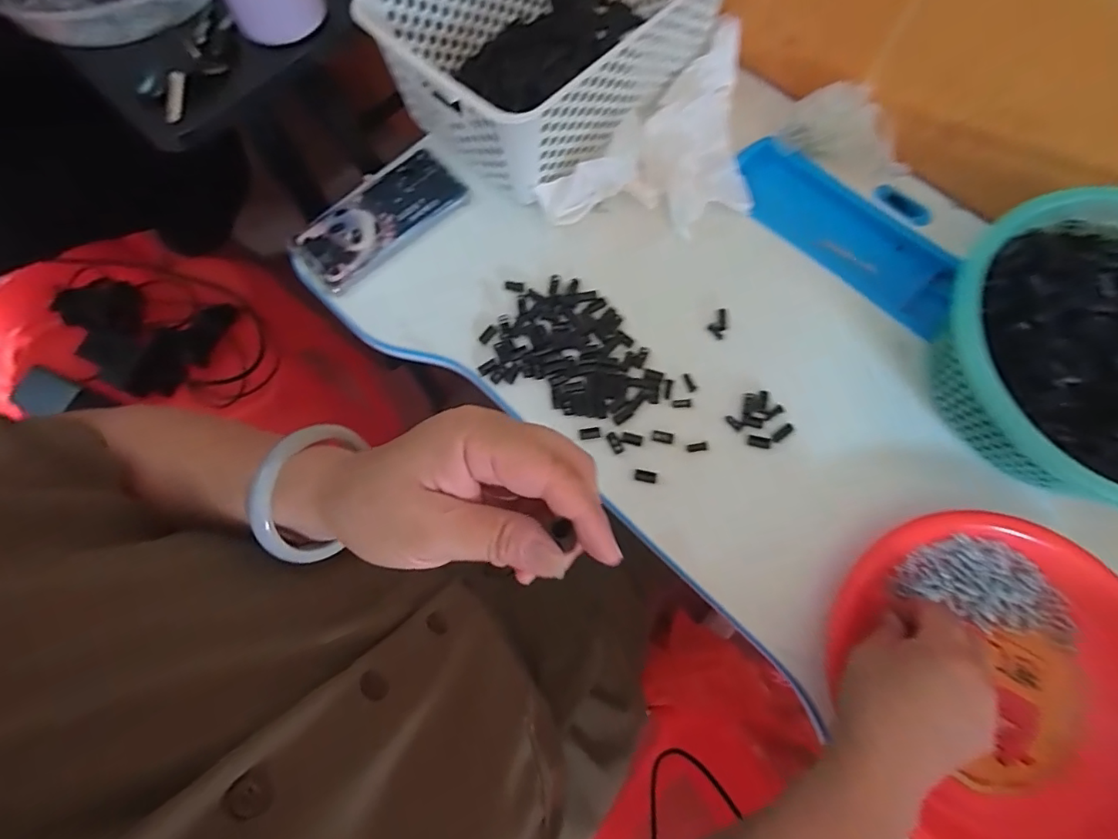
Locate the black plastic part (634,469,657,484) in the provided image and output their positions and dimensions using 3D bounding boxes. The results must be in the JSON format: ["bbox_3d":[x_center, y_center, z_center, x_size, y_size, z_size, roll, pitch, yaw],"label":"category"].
[{"bbox_3d":[0.067,0.044,0.409,0.017,0.004,0.009,12,73,5],"label":"black plastic part"}]

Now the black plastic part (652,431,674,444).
[{"bbox_3d":[0.083,0.014,0.421,0.017,0.004,0.009,9,73,5],"label":"black plastic part"}]

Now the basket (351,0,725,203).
[{"bbox_3d":[-0.003,-0.363,0.485,0.202,0.100,0.299,40,77,13],"label":"basket"}]

